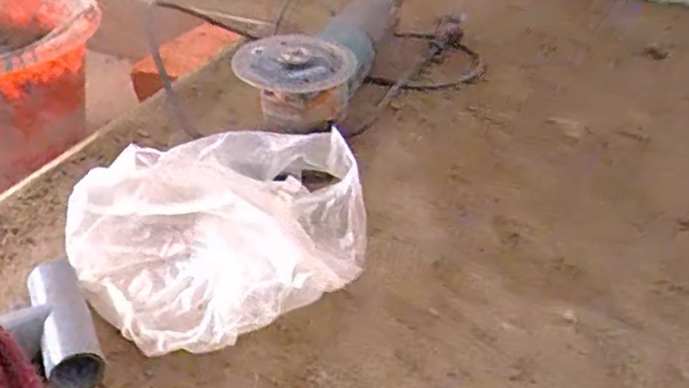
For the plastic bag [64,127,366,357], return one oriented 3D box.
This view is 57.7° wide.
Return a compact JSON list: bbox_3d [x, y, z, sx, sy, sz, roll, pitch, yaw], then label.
[{"bbox_3d":[-0.082,0.017,0.410,0.188,0.072,0.165,-13,38,-19],"label":"plastic bag"}]

